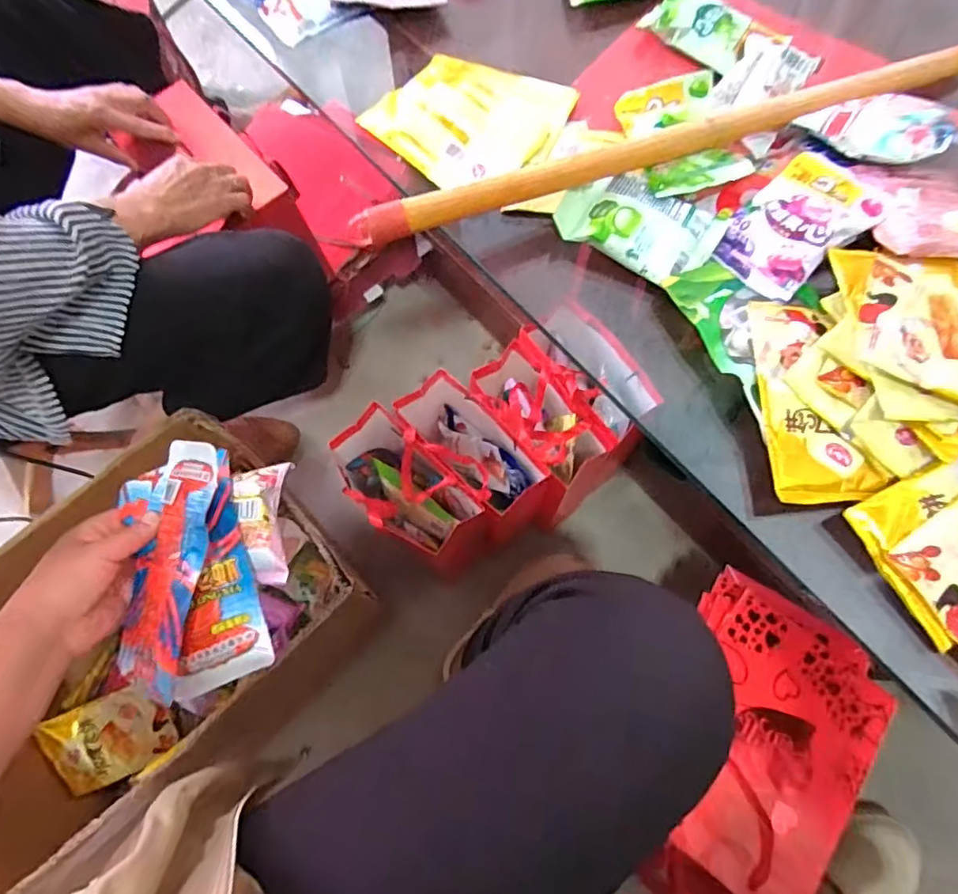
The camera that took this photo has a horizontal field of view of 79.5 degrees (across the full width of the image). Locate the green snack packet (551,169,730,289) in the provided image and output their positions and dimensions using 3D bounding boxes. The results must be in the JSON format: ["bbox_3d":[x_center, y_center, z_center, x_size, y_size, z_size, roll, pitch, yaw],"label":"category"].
[{"bbox_3d":[0.135,-0.189,0.484,0.128,0.012,0.087,28,71,10],"label":"green snack packet"}]

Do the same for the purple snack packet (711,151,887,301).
[{"bbox_3d":[0.266,-0.186,0.476,0.130,0.019,0.082,-41,74,-15],"label":"purple snack packet"}]

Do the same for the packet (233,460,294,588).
[{"bbox_3d":[-0.188,0.067,0.500,0.045,0.023,0.105,5,64,-34],"label":"packet"}]

